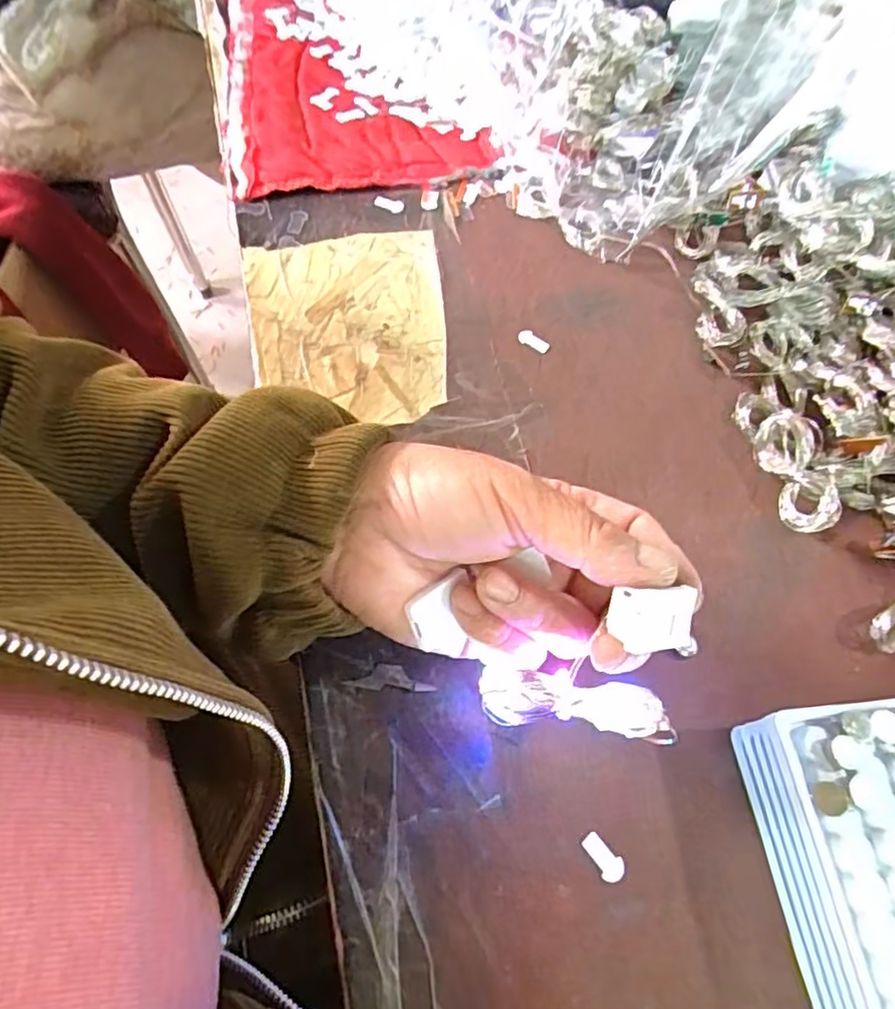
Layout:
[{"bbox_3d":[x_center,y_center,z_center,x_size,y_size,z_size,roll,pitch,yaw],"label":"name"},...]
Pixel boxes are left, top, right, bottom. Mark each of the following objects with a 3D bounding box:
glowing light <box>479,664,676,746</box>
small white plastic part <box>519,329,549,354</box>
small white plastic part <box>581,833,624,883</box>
[{"bbox_3d":[0.043,0.067,0.209,0.063,0.024,0.015,5,63,15],"label":"glowing light"},{"bbox_3d":[0.047,-0.089,0.340,0.018,0.004,0.007,34,67,13],"label":"small white plastic part"},{"bbox_3d":[0.058,0.131,0.231,0.009,0.004,0.017,-39,73,-21],"label":"small white plastic part"}]

